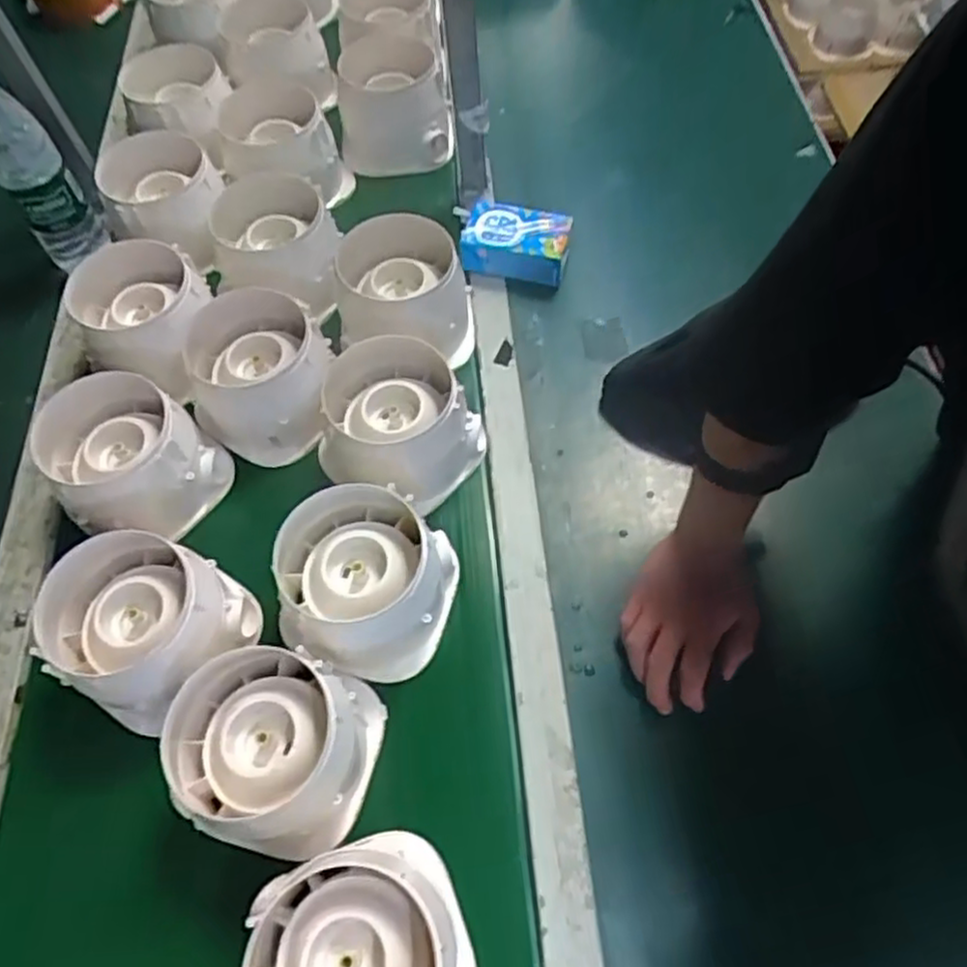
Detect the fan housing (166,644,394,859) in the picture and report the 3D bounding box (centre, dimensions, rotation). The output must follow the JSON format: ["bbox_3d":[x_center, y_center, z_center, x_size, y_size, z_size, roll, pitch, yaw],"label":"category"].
[{"bbox_3d":[-0.157,0.194,0.546,0.141,0.091,0.132,-2,61,3],"label":"fan housing"}]

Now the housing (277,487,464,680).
[{"bbox_3d":[-0.097,0.075,0.602,0.134,0.095,0.137,-2,61,3],"label":"housing"}]

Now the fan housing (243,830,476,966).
[{"bbox_3d":[-0.082,0.299,0.477,0.129,0.075,0.121,-23,62,-8],"label":"fan housing"}]

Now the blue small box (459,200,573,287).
[{"bbox_3d":[0.032,-0.256,0.789,0.117,0.041,0.071,8,62,9],"label":"blue small box"}]

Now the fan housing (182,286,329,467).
[{"bbox_3d":[-0.210,-0.099,0.700,0.127,0.092,0.133,-2,61,3],"label":"fan housing"}]

